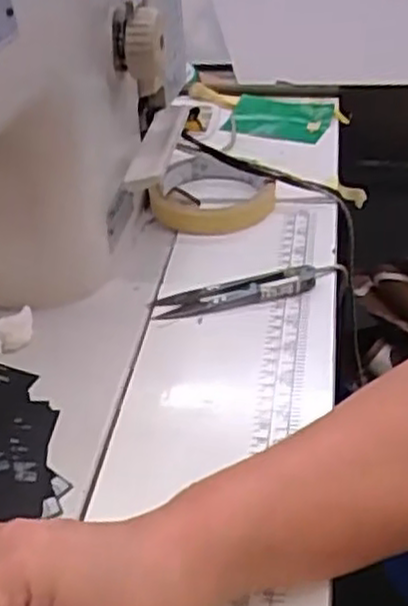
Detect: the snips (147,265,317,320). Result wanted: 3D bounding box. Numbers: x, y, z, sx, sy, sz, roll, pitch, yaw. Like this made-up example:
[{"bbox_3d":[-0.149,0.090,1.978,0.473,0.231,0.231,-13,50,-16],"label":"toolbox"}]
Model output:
[{"bbox_3d":[0.020,-0.007,0.466,0.103,0.011,0.024,-10,37,-8],"label":"snips"}]

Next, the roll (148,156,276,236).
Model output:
[{"bbox_3d":[0.002,-0.081,0.553,0.083,0.021,0.089,-2,36,2],"label":"roll"}]

